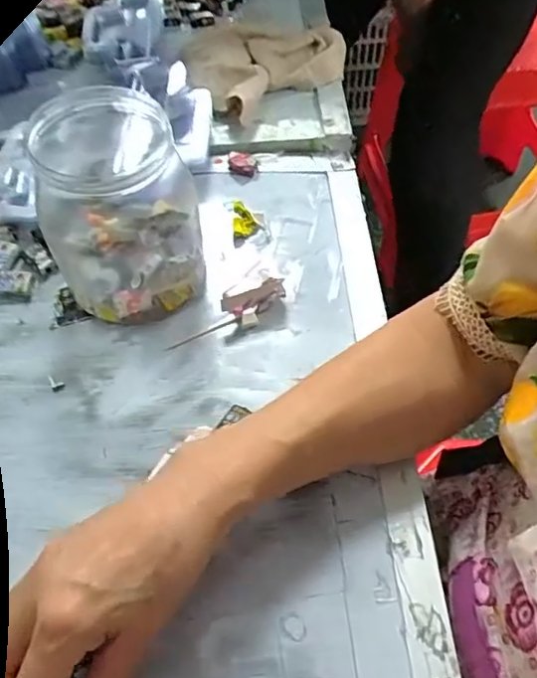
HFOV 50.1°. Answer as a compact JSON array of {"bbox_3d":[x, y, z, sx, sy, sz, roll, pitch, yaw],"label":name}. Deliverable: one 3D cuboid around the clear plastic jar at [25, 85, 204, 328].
[{"bbox_3d":[-0.106,-0.093,0.389,0.110,0.126,0.119,-12,58,-7],"label":"clear plastic jar"}]

